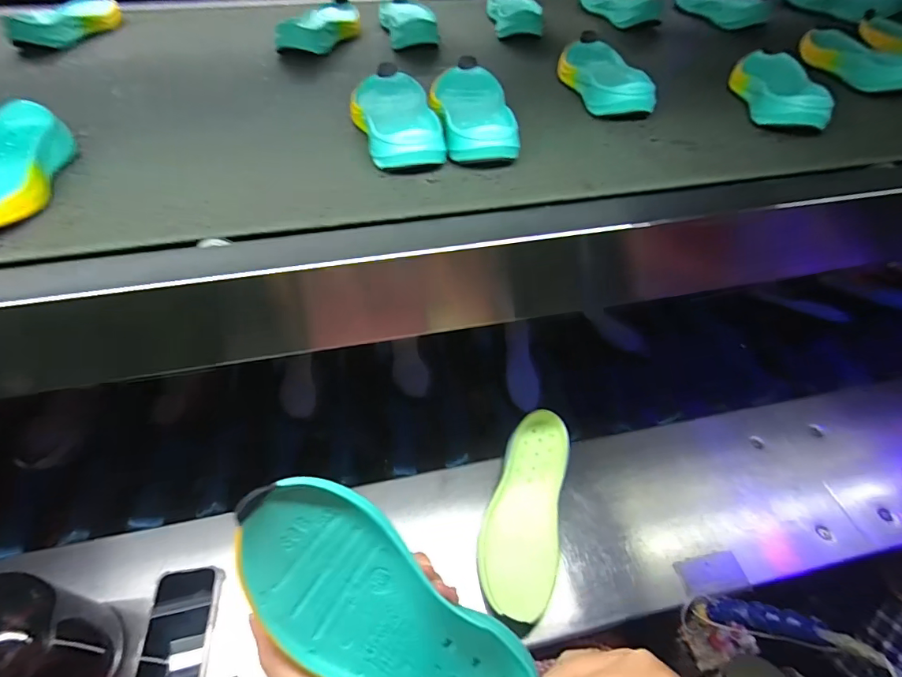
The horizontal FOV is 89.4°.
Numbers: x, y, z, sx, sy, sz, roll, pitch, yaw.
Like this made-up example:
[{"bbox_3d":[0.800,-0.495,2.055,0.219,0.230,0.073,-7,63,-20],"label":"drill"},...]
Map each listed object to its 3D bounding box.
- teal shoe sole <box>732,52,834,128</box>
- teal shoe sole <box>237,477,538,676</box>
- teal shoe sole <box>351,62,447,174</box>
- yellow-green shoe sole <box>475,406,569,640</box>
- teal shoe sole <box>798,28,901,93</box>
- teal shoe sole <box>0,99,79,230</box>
[{"bbox_3d":[0.398,-0.314,0.559,0.076,0.043,0.193,13,53,8],"label":"teal shoe sole"},{"bbox_3d":[-0.040,0.162,0.262,0.198,0.023,0.077,43,58,-3],"label":"teal shoe sole"},{"bbox_3d":[-0.063,-0.249,0.492,0.083,0.033,0.206,-8,53,-8],"label":"teal shoe sole"},{"bbox_3d":[0.101,0.230,0.618,0.097,0.049,0.282,13,53,8],"label":"yellow-green shoe sole"},{"bbox_3d":[0.567,-0.393,0.636,0.058,0.040,0.205,-12,53,-11],"label":"teal shoe sole"},{"bbox_3d":[-0.397,-0.138,0.393,0.082,0.040,0.184,-10,53,-9],"label":"teal shoe sole"}]

